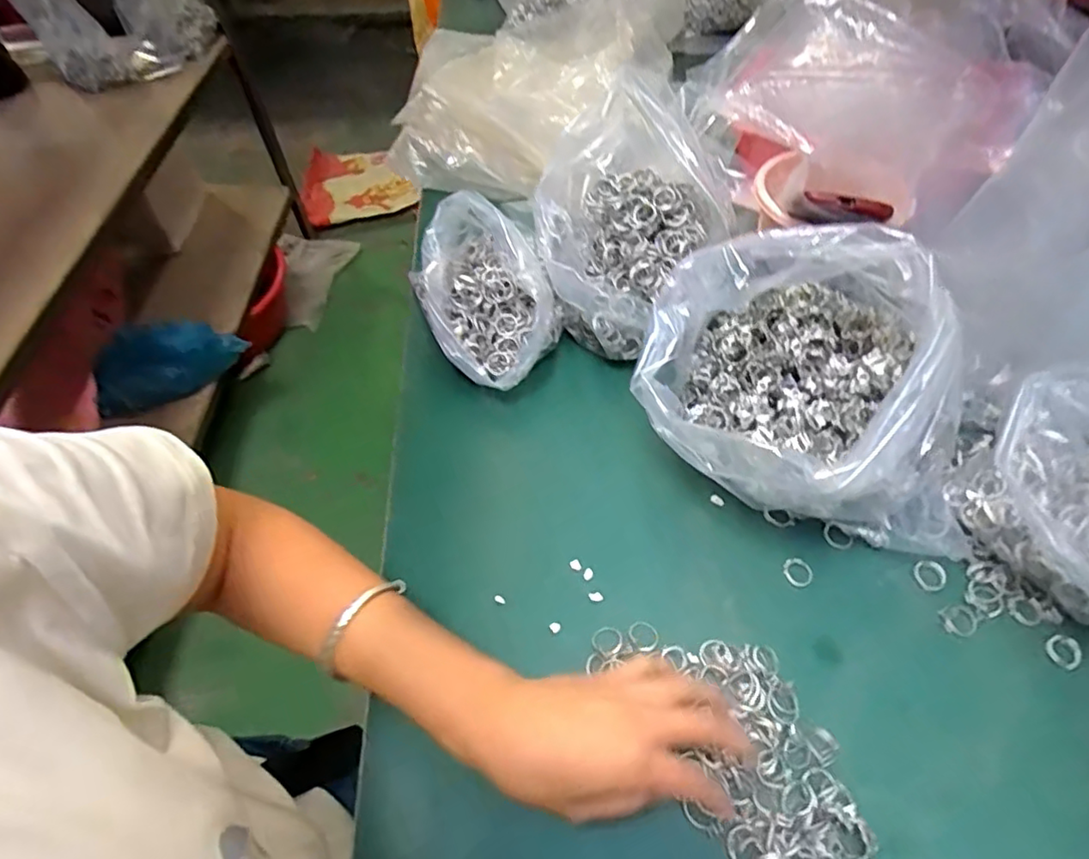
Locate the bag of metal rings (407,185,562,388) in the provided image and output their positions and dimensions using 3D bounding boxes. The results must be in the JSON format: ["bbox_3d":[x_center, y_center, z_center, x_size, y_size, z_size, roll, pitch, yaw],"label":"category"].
[{"bbox_3d":[-0.050,-0.122,0.548,0.119,0.118,0.159,-18,55,-11],"label":"bag of metal rings"}]

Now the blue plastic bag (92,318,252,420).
[{"bbox_3d":[-0.784,-0.123,1.232,0.301,0.118,0.137,-15,53,12],"label":"blue plastic bag"}]

